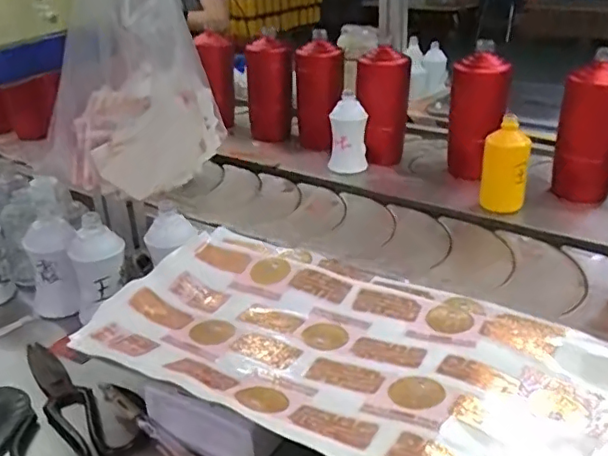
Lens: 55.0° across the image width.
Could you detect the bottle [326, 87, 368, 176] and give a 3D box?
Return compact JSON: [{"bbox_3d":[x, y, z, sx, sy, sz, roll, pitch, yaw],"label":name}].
[{"bbox_3d":[0.066,-0.138,0.888,0.058,0.124,0.043,-3,28,1],"label":"bottle"}]

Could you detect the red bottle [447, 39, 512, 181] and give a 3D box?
[{"bbox_3d":[0.261,-0.167,0.870,0.068,0.173,0.068,-21,32,-29],"label":"red bottle"}]

